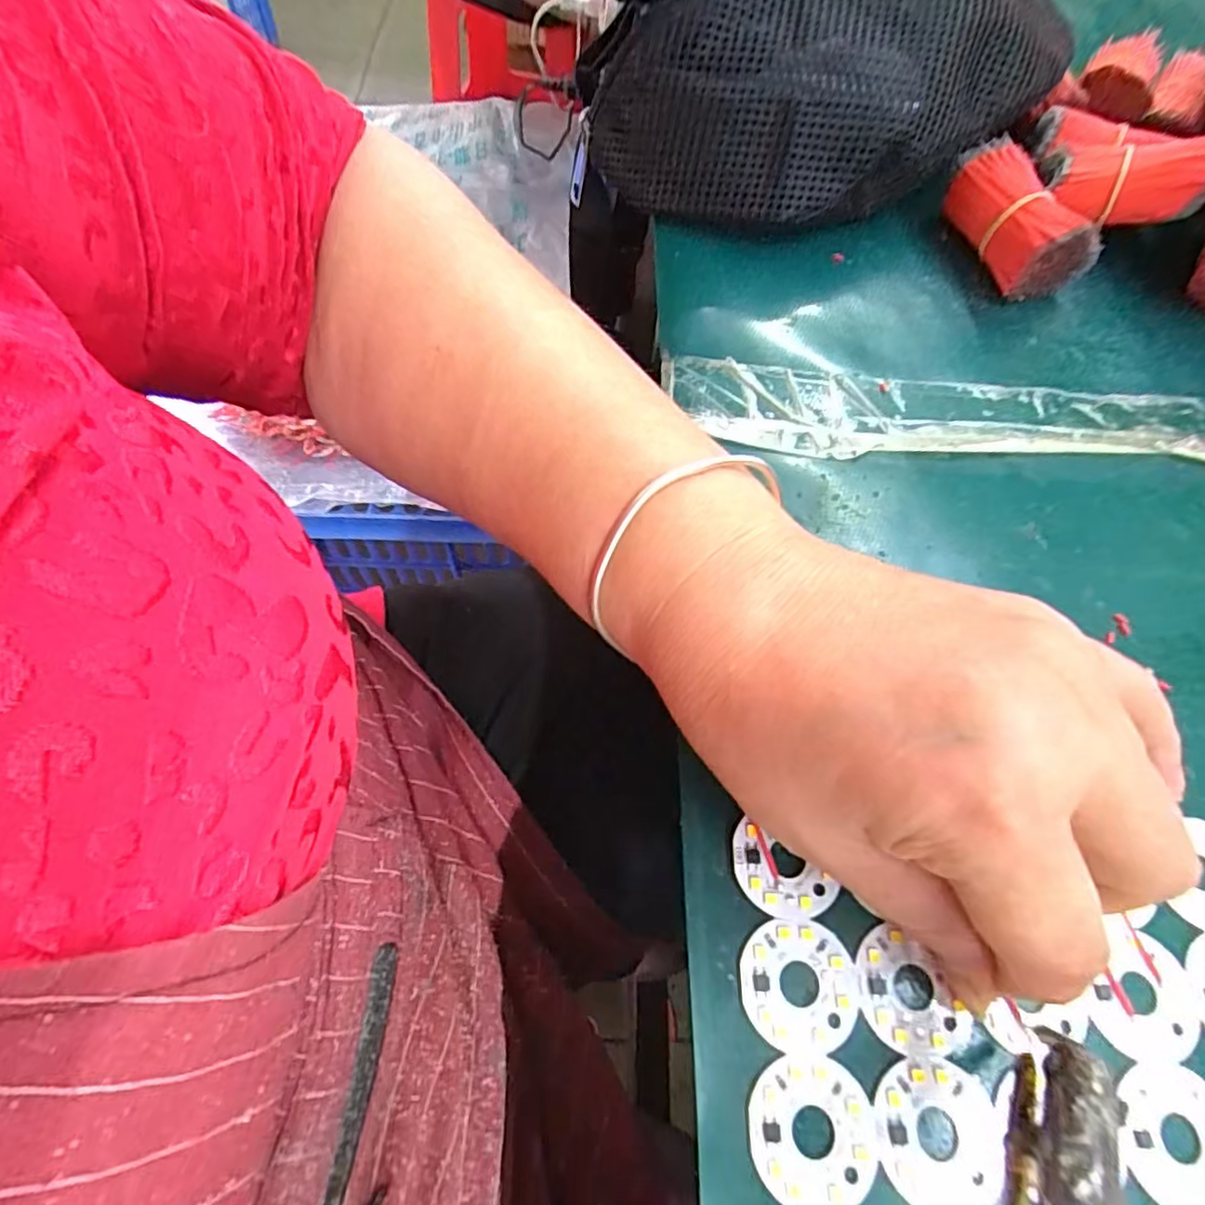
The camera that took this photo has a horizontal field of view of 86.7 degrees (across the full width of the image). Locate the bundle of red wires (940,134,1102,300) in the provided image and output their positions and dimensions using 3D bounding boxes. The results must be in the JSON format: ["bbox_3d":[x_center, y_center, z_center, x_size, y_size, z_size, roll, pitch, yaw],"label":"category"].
[{"bbox_3d":[0.189,-0.177,0.295,0.038,0.038,0.068,-15,66,-11],"label":"bundle of red wires"}]

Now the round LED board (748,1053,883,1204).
[{"bbox_3d":[0.051,0.127,0.153,0.031,0.004,0.030,1,64,-3],"label":"round LED board"}]

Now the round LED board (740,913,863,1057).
[{"bbox_3d":[0.052,0.100,0.167,0.031,0.004,0.030,1,64,-3],"label":"round LED board"}]

